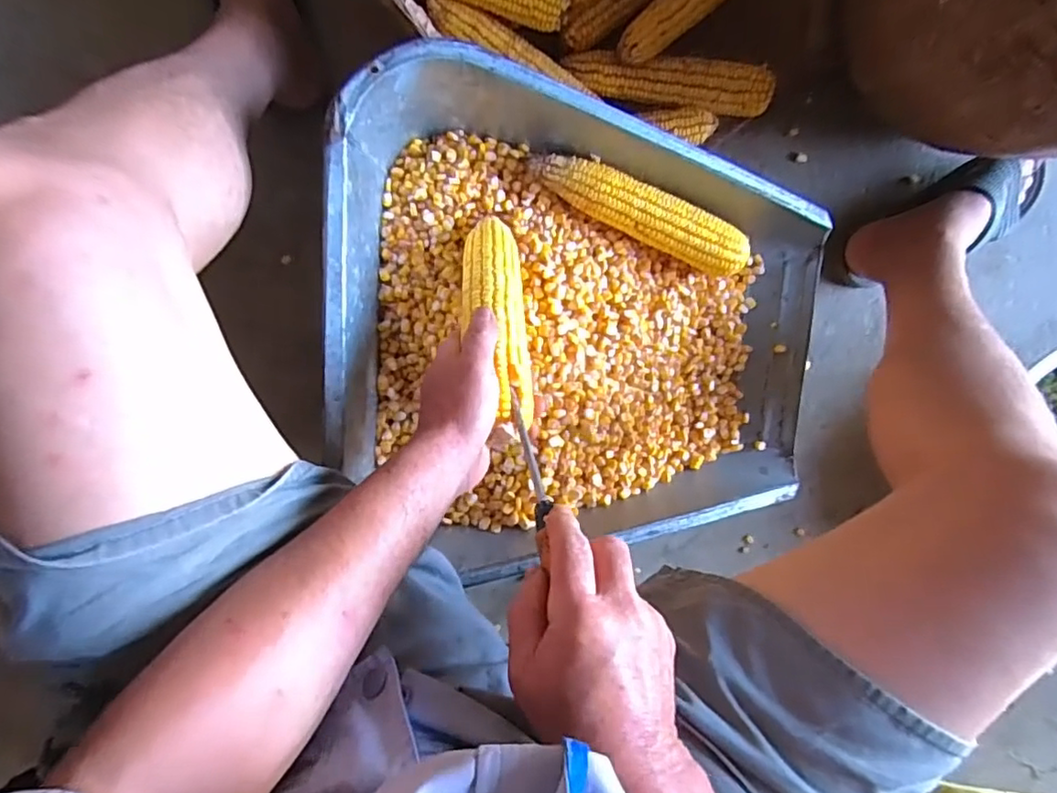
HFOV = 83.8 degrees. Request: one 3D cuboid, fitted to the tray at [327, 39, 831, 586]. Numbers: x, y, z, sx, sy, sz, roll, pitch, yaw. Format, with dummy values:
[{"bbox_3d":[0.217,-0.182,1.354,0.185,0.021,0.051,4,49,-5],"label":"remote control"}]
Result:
[{"bbox_3d":[0.066,-0.055,0.532,0.437,0.158,0.394,4,96,-4],"label":"tray"}]

